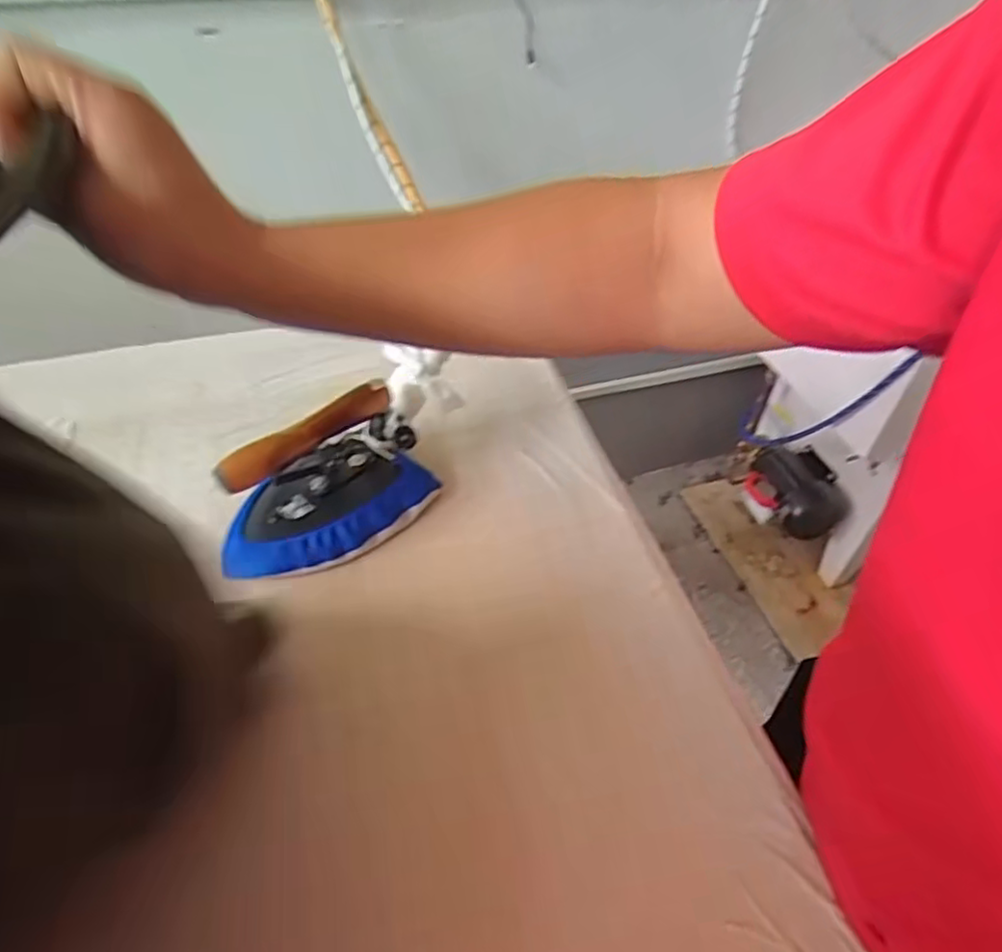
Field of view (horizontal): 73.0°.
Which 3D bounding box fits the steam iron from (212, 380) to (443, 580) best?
[{"bbox_3d":[-0.158,0.005,0.611,0.203,0.121,0.098,-35,56,-30],"label":"steam iron"}]

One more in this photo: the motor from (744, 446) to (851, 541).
[{"bbox_3d":[0.679,0.038,1.580,0.152,0.127,0.215,-12,47,-13],"label":"motor"}]

